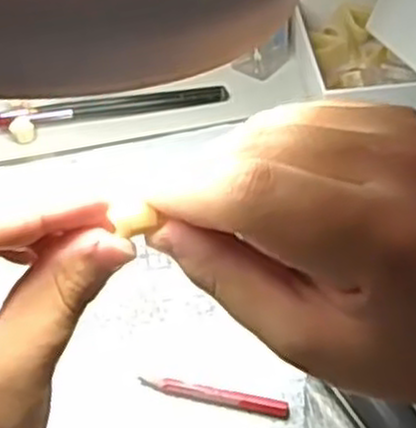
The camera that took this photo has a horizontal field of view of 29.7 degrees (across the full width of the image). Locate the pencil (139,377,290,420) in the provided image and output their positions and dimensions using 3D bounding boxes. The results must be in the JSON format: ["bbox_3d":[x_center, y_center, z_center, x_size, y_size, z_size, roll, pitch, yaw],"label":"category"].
[{"bbox_3d":[0.003,0.092,0.396,0.075,0.005,0.008,8,48,12],"label":"pencil"}]

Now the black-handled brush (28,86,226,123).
[{"bbox_3d":[-0.053,-0.076,0.554,0.136,0.014,0.008,-10,47,-4],"label":"black-handled brush"}]

